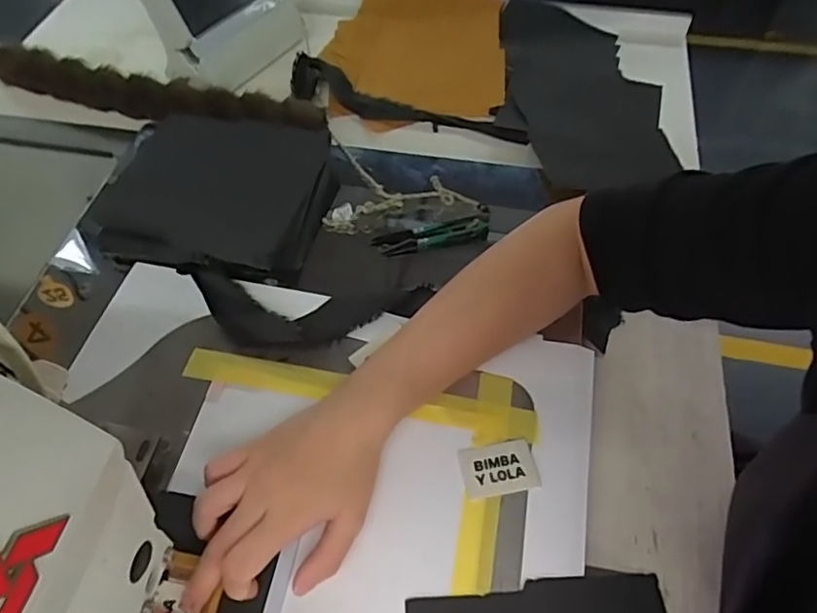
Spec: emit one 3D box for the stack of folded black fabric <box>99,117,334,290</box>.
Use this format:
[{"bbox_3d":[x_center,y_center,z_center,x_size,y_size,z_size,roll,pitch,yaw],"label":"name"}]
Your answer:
[{"bbox_3d":[-0.175,-0.105,0.506,0.200,0.031,0.164,1,56,2],"label":"stack of folded black fabric"}]

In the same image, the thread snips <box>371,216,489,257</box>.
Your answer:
[{"bbox_3d":[0.020,-0.064,0.498,0.098,0.011,0.023,-13,57,-6],"label":"thread snips"}]

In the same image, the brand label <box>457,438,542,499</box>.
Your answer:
[{"bbox_3d":[0.062,0.111,0.387,0.049,0.004,0.034,-10,56,-3],"label":"brand label"}]

